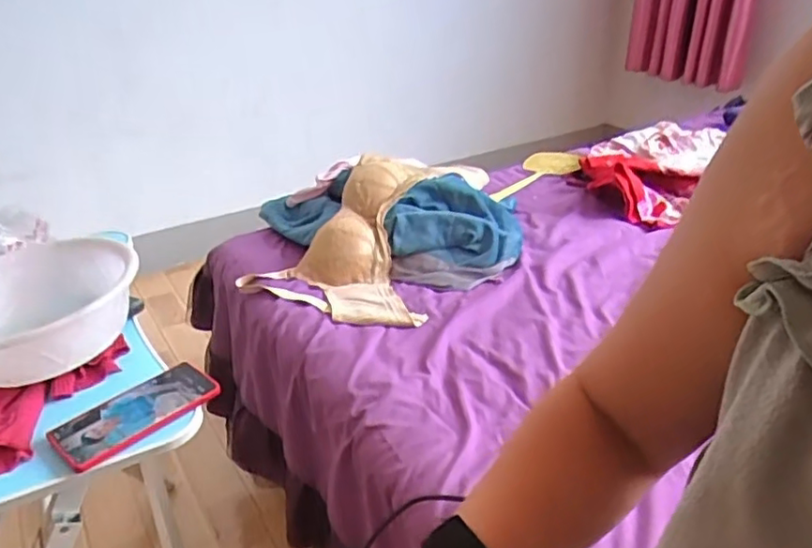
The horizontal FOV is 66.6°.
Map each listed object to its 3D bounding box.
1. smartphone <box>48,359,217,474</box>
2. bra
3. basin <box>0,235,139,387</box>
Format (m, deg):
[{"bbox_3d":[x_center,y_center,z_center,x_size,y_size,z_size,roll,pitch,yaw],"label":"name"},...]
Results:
[{"bbox_3d":[-0.301,0.152,0.691,0.166,0.008,0.085,-27,40,-35],"label":"smartphone"},{"bbox_3d":[-0.067,-0.103,1.140,0.349,0.159,0.469,6,31,15],"label":"bra"},{"bbox_3d":[-0.442,0.045,0.736,0.219,0.091,0.248,-11,30,-17],"label":"basin"}]

